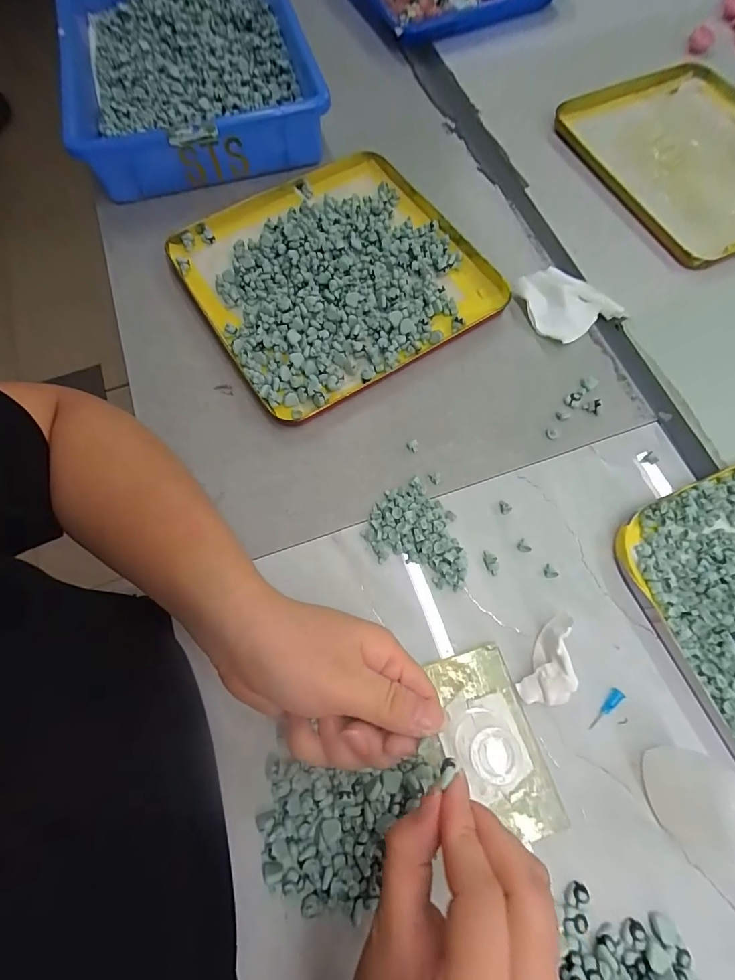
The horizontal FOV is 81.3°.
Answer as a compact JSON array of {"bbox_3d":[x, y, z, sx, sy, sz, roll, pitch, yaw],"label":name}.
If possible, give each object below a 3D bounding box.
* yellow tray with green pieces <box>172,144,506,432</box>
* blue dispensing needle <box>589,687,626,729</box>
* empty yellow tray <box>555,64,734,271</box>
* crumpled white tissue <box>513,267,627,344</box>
[{"bbox_3d":[-0.032,-0.203,0.393,0.240,0.021,0.247,-31,72,-10],"label":"yellow tray with green pieces"},{"bbox_3d":[0.151,0.139,0.271,0.031,0.005,0.006,-42,74,-13],"label":"blue dispensing needle"},{"bbox_3d":[0.340,-0.343,0.437,0.212,0.018,0.239,-24,71,-7],"label":"empty yellow tray"},{"bbox_3d":[0.175,-0.169,0.381,0.072,0.014,0.075,-29,72,-9],"label":"crumpled white tissue"}]

